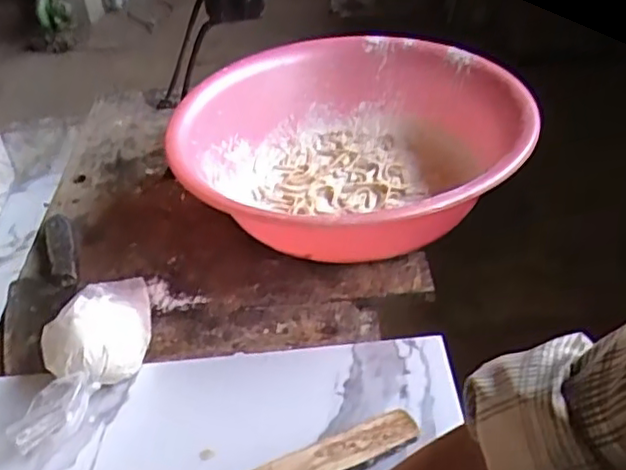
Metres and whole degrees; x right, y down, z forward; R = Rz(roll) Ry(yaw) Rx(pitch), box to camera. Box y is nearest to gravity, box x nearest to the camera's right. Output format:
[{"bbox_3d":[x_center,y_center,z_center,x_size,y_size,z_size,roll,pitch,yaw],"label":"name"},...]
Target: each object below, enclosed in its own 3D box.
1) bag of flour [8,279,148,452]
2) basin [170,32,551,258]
[{"bbox_3d":[-0.204,0.096,0.624,0.086,0.073,0.208,-3,37,2],"label":"bag of flour"},{"bbox_3d":[0.053,-0.101,0.805,0.390,0.138,0.420,-3,37,2],"label":"basin"}]

